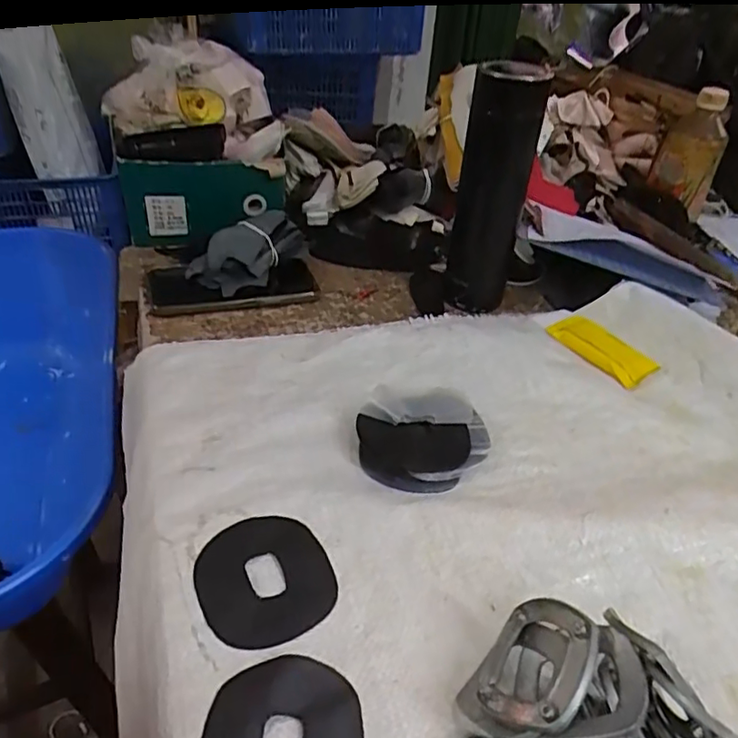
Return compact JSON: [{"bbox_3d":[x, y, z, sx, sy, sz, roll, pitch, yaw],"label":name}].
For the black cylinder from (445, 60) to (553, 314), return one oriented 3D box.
[{"bbox_3d":[0.120,-0.171,0.570,0.065,0.220,0.072,10,38,6],"label":"black cylinder"}]

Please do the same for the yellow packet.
[{"bbox_3d":[0.225,-0.022,0.566,0.049,0.009,0.101,-20,45,-29],"label":"yellow packet"}]

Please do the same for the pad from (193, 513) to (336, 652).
[{"bbox_3d":[-0.061,0.123,0.348,0.076,0.004,0.080,-17,43,-27],"label":"pad"}]

